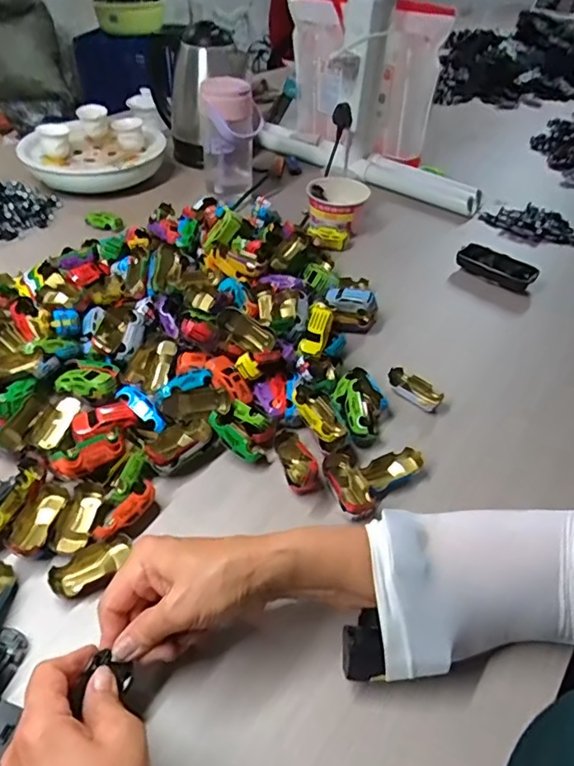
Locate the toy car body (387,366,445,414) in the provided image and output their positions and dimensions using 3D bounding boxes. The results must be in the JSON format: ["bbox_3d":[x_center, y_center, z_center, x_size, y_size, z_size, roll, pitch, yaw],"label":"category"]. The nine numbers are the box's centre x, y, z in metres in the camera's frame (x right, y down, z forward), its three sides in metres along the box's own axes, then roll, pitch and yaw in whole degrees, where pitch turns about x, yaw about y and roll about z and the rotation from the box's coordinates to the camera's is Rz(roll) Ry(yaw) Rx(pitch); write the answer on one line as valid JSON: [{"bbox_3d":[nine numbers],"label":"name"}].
[{"bbox_3d":[0.140,0.006,0.579,0.063,0.016,0.029,30,50,26],"label":"toy car body"}]

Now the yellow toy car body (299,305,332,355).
[{"bbox_3d":[0.032,-0.060,0.588,0.025,0.013,0.058,14,71,12],"label":"yellow toy car body"}]

